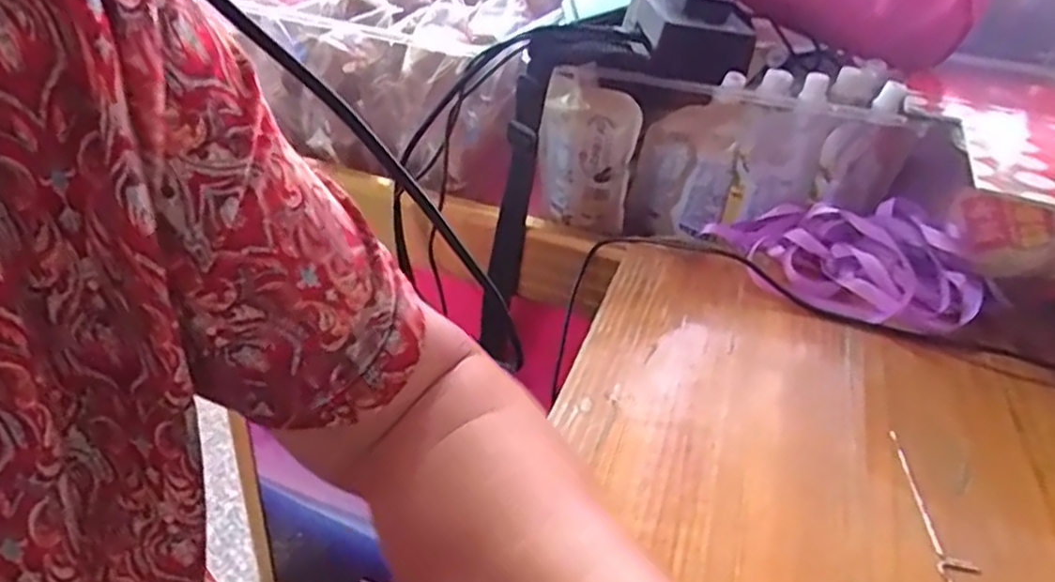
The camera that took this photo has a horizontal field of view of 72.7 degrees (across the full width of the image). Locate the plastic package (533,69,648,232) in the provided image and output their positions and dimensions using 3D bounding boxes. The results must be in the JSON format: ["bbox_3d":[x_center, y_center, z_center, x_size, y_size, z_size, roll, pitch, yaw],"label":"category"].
[{"bbox_3d":[0.048,-0.113,0.584,0.086,0.131,0.040,16,33,19],"label":"plastic package"}]

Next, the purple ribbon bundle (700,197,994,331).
[{"bbox_3d":[0.210,-0.030,0.479,0.116,0.046,0.172,-25,44,-39],"label":"purple ribbon bundle"}]

